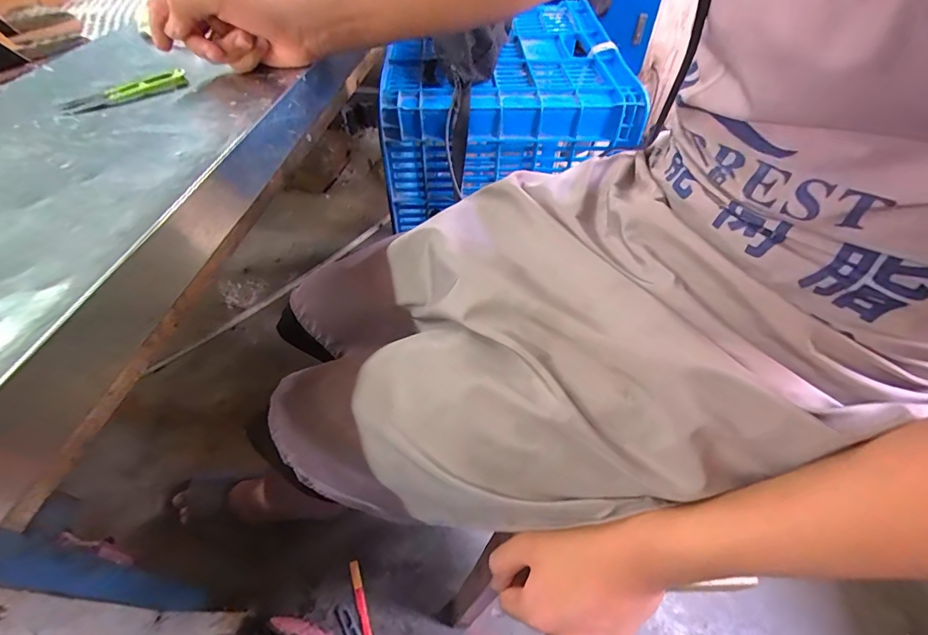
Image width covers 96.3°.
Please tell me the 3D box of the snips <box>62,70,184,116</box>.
[{"bbox_3d":[-0.296,-0.198,0.365,0.023,0.008,0.098,31,56,24],"label":"snips"}]

